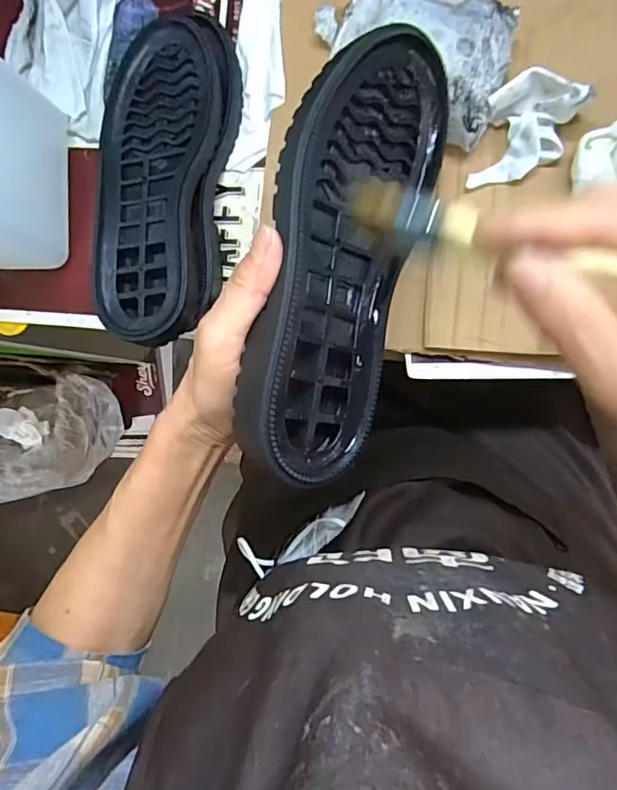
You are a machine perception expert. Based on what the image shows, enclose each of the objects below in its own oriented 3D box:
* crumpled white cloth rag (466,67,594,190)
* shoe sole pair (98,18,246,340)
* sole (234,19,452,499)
[{"bbox_3d":[0.138,-0.167,0.340,0.052,0.045,0.063,26,94,7],"label":"crumpled white cloth rag"},{"bbox_3d":[-0.107,-0.156,0.386,0.097,0.044,0.237,2,90,8],"label":"shoe sole pair"},{"bbox_3d":[0.014,-0.076,0.271,0.028,0.091,0.232,5,73,51],"label":"sole"}]

